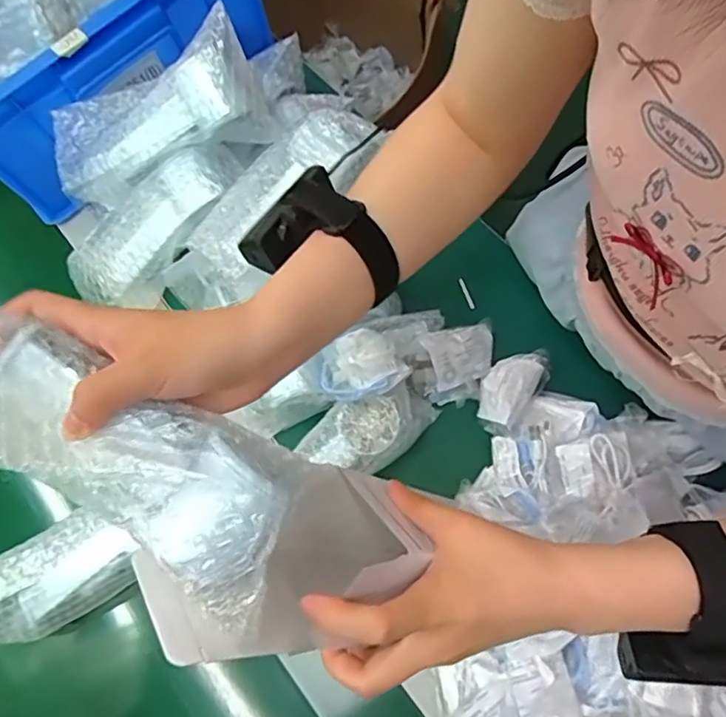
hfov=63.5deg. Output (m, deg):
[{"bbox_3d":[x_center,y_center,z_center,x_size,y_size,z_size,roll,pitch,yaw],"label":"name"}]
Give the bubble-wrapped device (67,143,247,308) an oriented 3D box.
[{"bbox_3d":[-0.204,-0.126,0.556,0.200,0.040,0.079,-37,75,15],"label":"bubble-wrapped device"}]

